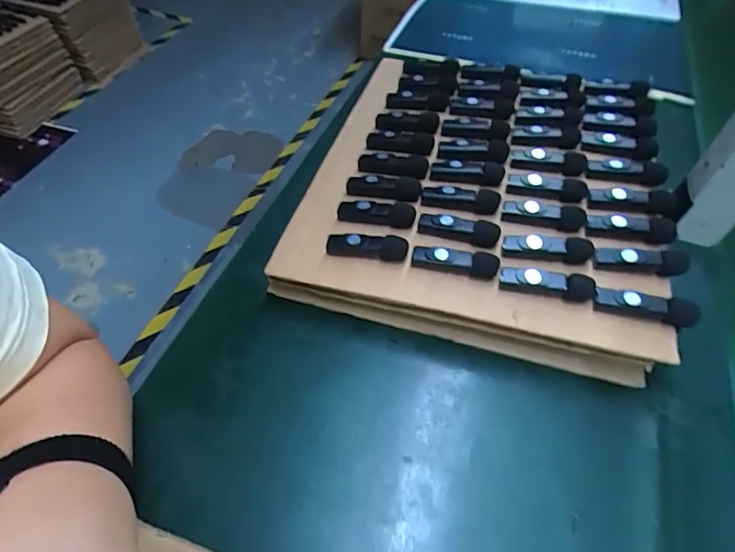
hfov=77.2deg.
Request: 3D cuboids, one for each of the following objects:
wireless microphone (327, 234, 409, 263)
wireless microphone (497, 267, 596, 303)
[{"bbox_3d":[0.000,-0.023,0.359,0.063,0.018,0.014,11,53,6],"label":"wireless microphone"},{"bbox_3d":[0.128,0.005,0.329,0.064,0.020,0.013,14,53,8],"label":"wireless microphone"}]

